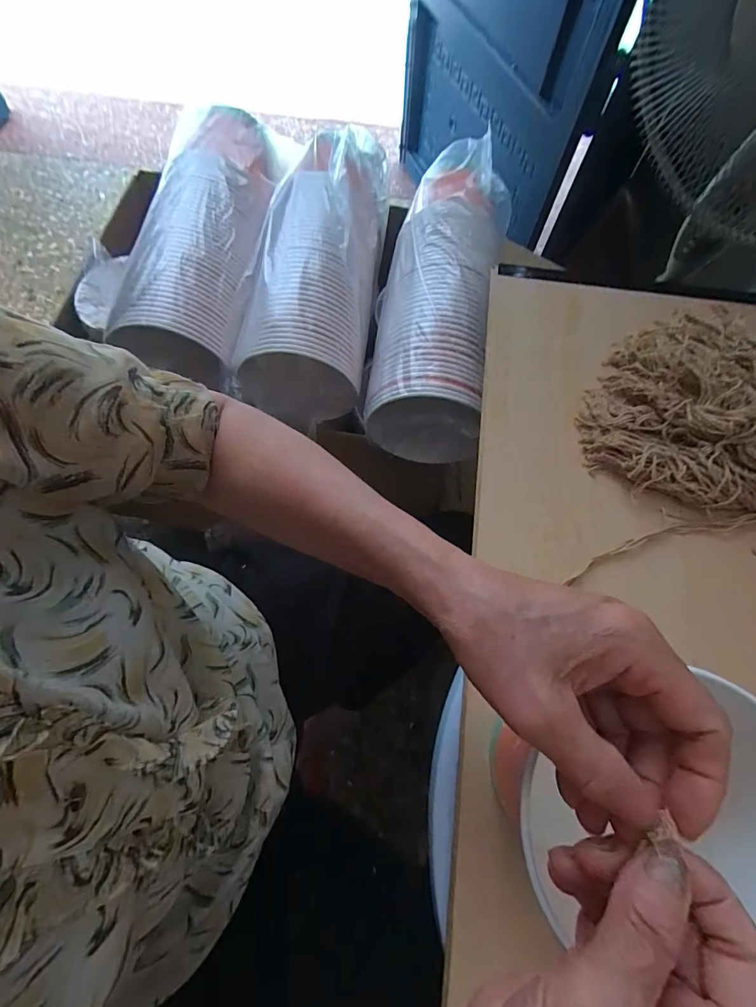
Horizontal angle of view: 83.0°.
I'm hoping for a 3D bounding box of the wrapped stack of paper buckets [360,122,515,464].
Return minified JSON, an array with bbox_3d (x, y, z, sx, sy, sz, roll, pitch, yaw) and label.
[{"bbox_3d":[0.099,-0.328,0.625,0.148,0.138,0.485,12,72,3],"label":"wrapped stack of paper buckets"}]

